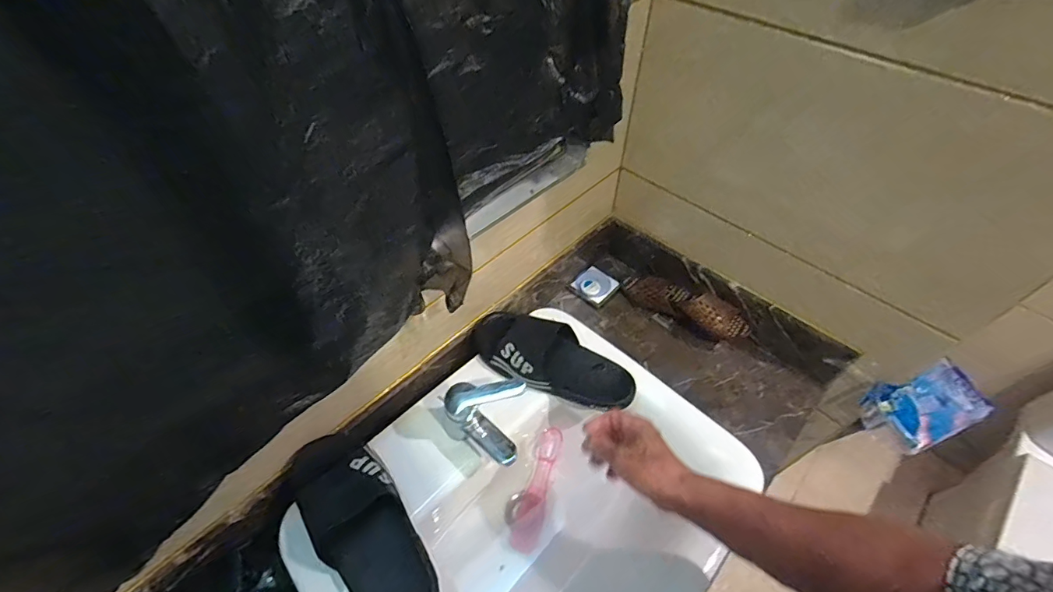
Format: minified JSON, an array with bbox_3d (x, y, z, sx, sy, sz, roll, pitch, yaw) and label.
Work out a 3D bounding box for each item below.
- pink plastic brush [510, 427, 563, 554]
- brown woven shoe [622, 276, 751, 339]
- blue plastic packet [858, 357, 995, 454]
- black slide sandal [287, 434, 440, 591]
[{"bbox_3d":[0.020,0.303,0.707,0.040,0.032,0.183,13,51,12],"label":"pink plastic brush"},{"bbox_3d":[0.320,0.017,0.906,0.254,0.080,0.070,31,57,24],"label":"brown woven shoe"},{"bbox_3d":[0.715,0.188,0.789,0.236,0.059,0.128,-16,83,-10],"label":"blue plastic packet"},{"bbox_3d":[-0.204,0.288,0.564,0.108,0.066,0.267,-33,70,-26],"label":"black slide sandal"}]

